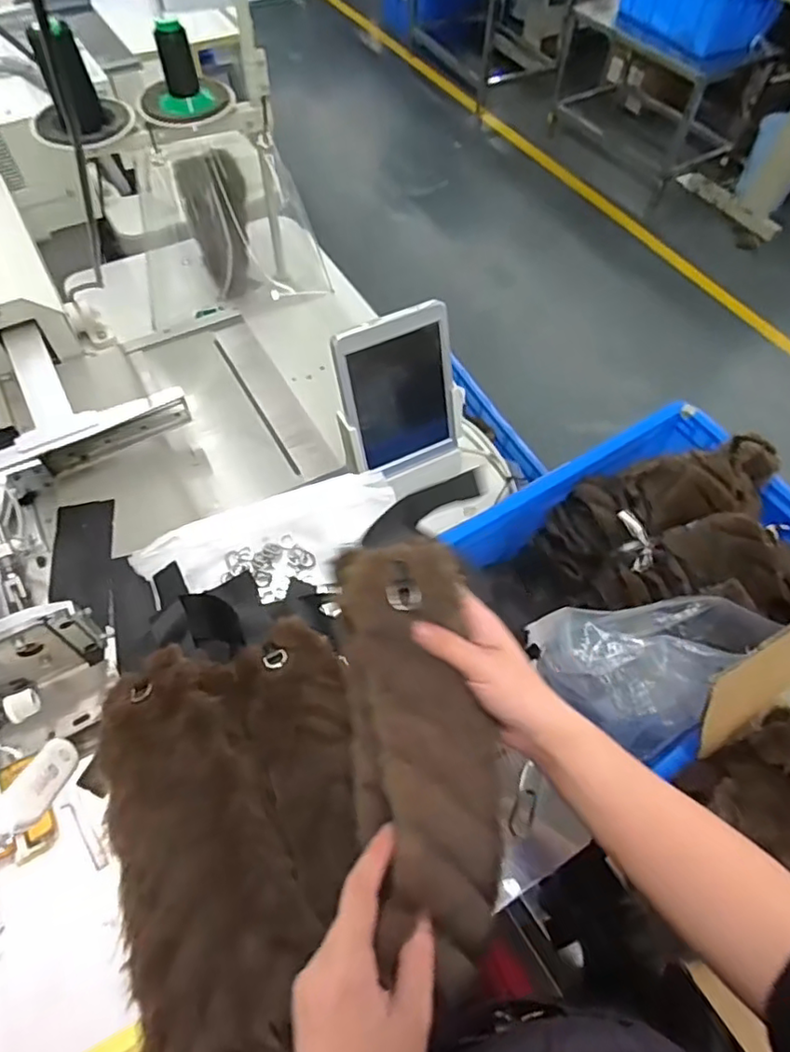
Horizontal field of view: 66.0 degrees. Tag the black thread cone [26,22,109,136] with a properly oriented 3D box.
[{"bbox_3d":[-0.388,-0.527,0.724,0.054,0.105,0.054,-19,61,-13],"label":"black thread cone"}]

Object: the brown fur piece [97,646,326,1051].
[{"bbox_3d":[-0.140,0.218,0.427,0.113,0.030,0.269,-19,61,-13],"label":"brown fur piece"}]

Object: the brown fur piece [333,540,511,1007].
[{"bbox_3d":[0.022,0.137,0.379,0.094,0.047,0.254,-9,77,-8],"label":"brown fur piece"}]

